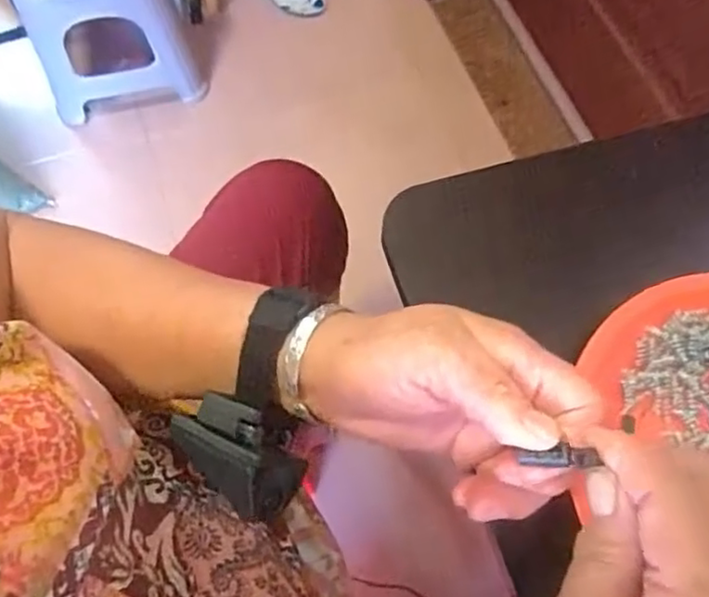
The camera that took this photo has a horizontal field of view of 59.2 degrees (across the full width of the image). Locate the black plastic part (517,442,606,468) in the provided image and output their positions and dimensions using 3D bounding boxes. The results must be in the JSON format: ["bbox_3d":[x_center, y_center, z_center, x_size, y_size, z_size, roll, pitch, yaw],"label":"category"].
[{"bbox_3d":[0.074,0.057,0.227,0.026,0.006,0.008,-10,64,29],"label":"black plastic part"}]

